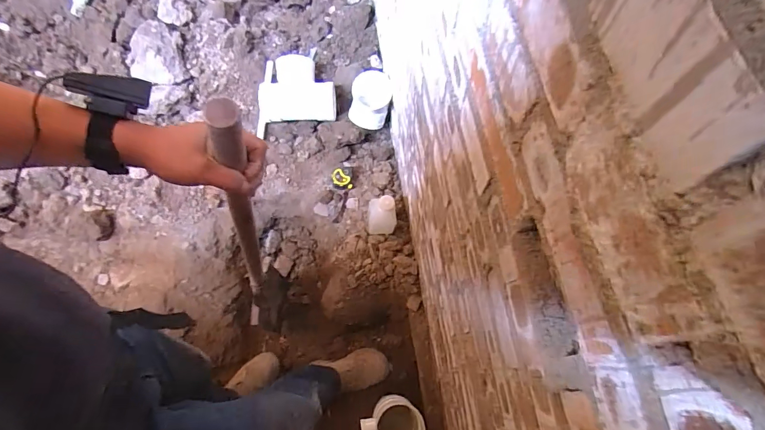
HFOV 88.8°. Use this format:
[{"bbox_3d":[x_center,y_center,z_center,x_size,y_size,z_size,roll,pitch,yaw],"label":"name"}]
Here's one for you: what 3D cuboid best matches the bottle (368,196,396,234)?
[{"bbox_3d":[-0.002,0.002,1.157,0.089,0.173,0.072,4,69,3],"label":"bottle"}]

